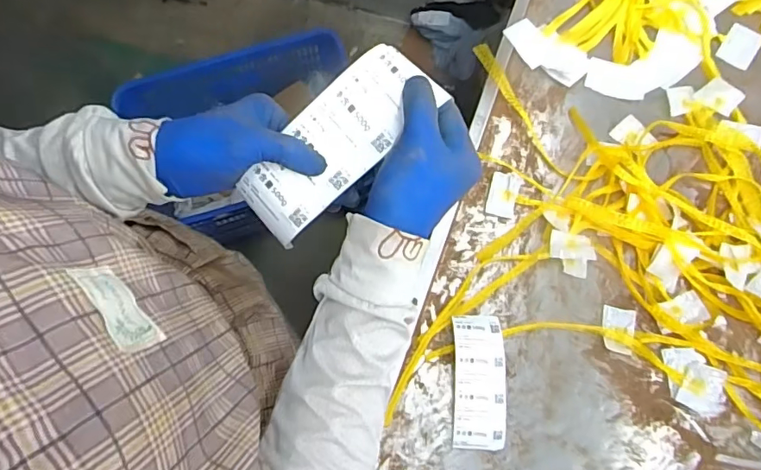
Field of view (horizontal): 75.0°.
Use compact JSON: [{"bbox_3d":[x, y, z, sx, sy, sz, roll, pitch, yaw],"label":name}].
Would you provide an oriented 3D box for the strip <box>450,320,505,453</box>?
[{"bbox_3d":[0.115,0.170,0.579,0.059,0.020,0.149,2,75,0],"label":"strip"}]

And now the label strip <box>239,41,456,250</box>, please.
[{"bbox_3d":[-0.033,-0.067,0.366,0.163,0.014,0.061,-42,93,6],"label":"label strip"}]

